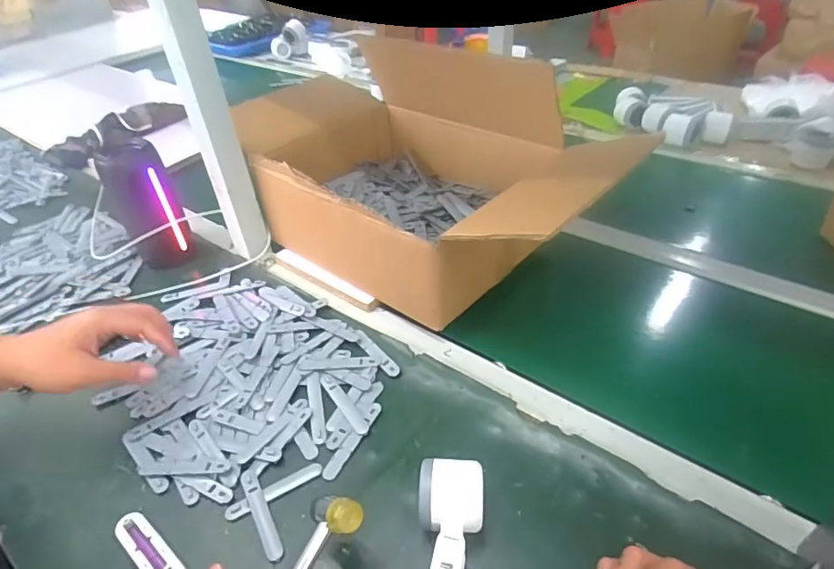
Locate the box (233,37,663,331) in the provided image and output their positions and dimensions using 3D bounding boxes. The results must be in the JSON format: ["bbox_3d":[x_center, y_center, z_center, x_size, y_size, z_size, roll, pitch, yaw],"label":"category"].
[{"bbox_3d":[-0.010,-0.150,0.727,0.565,0.244,0.290,27,48,34],"label":"box"}]

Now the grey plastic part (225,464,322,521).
[{"bbox_3d":[-0.137,0.199,0.499,0.093,0.006,0.016,-22,41,-21],"label":"grey plastic part"}]

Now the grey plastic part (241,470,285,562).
[{"bbox_3d":[-0.145,0.213,0.482,0.016,0.005,0.094,-23,41,-21],"label":"grey plastic part"}]

